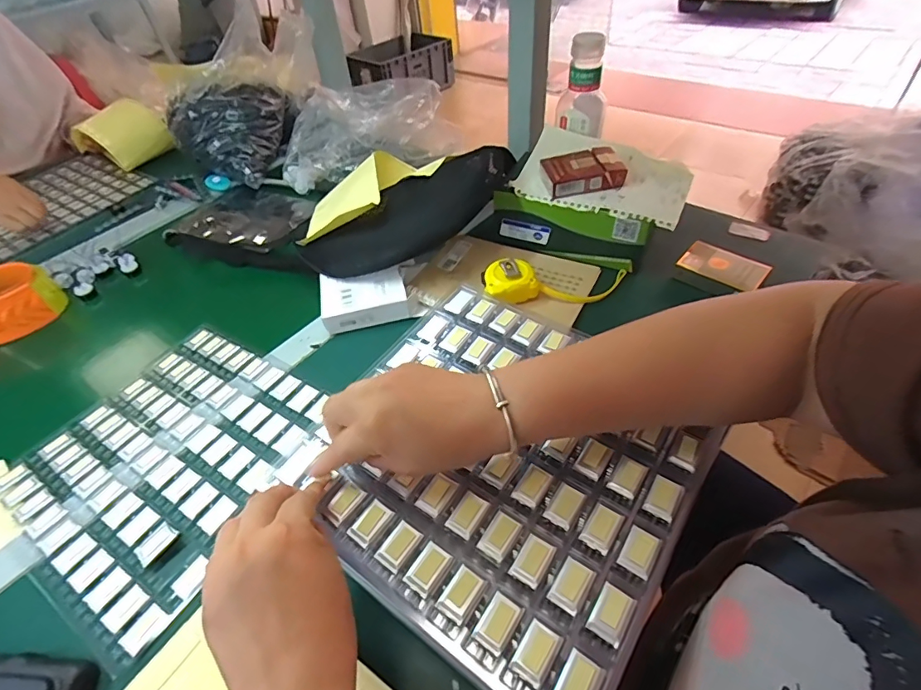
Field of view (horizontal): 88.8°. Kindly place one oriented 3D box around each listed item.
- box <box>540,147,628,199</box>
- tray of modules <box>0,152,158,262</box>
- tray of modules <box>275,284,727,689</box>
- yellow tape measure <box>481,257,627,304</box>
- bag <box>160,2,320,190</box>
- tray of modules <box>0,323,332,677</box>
[{"bbox_3d":[0.149,-0.211,0.571,0.089,0.031,0.054,-5,48,2],"label":"box"},{"bbox_3d":[-0.728,-0.262,0.833,0.281,0.013,0.254,24,54,26],"label":"tray of modules"},{"bbox_3d":[0.031,0.078,0.361,0.263,0.013,0.263,26,55,26],"label":"tray of modules"},{"bbox_3d":[0.112,-0.070,0.556,0.169,0.030,0.056,6,48,-6],"label":"yellow tape measure"},{"bbox_3d":[-0.395,-0.389,0.834,0.152,0.140,0.173,12,49,17],"label":"bag"},{"bbox_3d":[-0.278,0.104,0.455,0.245,0.009,0.254,24,54,25],"label":"tray of modules"}]

